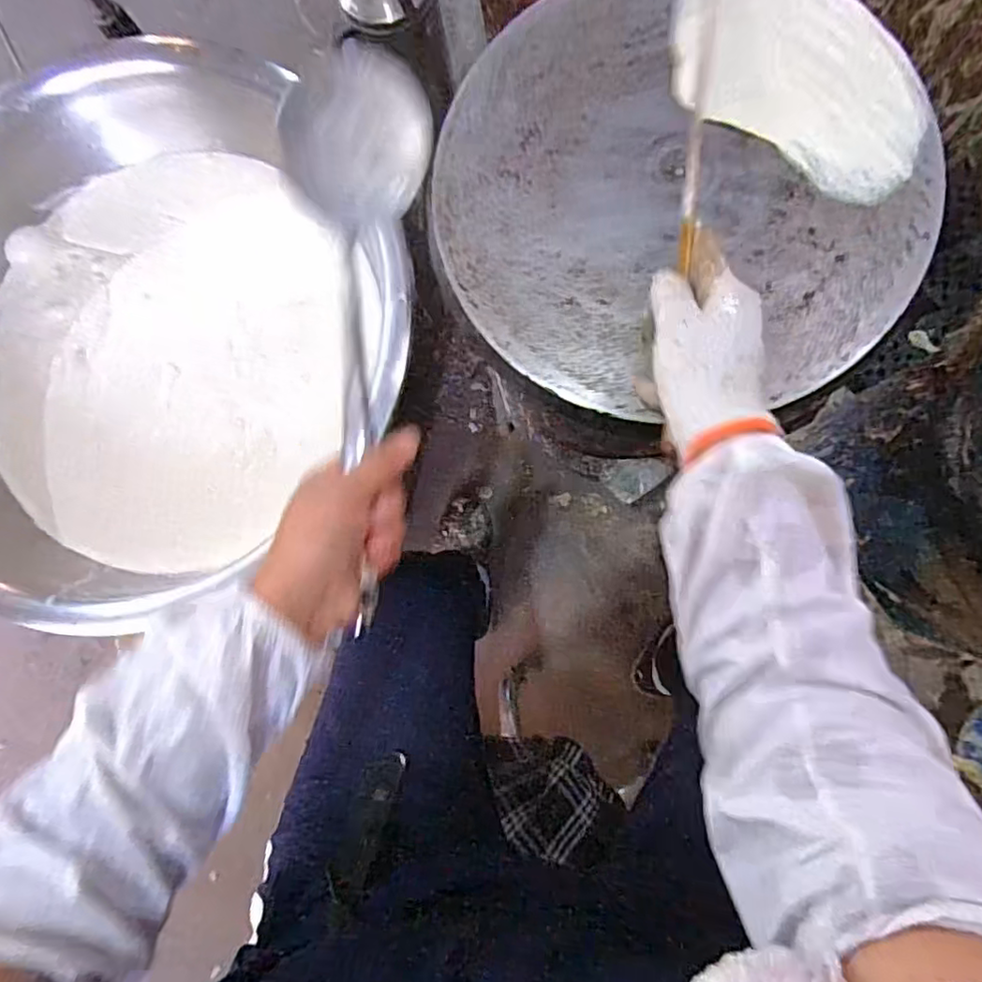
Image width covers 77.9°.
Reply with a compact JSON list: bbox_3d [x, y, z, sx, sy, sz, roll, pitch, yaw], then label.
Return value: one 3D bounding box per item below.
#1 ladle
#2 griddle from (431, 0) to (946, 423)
[{"bbox_3d":[-0.093,-0.100,0.400,0.074,0.082,0.345,1,86,6],"label":"ladle"},{"bbox_3d":[0.146,-0.253,0.479,0.371,0.029,0.368,-1,84,6],"label":"griddle"}]

